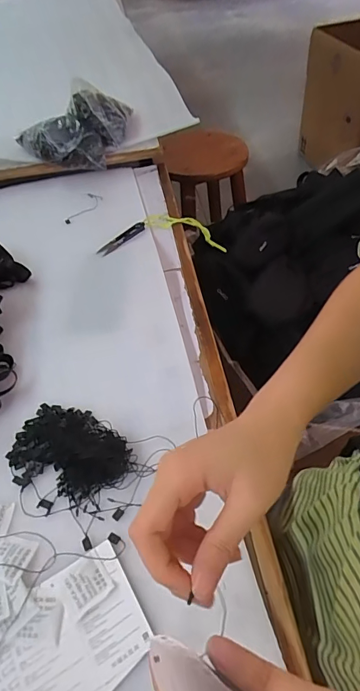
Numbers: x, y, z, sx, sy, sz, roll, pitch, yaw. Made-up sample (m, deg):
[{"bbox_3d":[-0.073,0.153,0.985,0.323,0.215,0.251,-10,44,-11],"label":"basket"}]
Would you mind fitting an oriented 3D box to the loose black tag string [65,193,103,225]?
[{"bbox_3d":[-0.168,-0.237,0.748,0.030,0.007,0.085,19,61,15],"label":"loose black tag string"}]

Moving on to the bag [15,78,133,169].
[{"bbox_3d":[-0.183,-0.407,0.798,0.219,0.099,0.129,-23,50,-14],"label":"bag"}]

